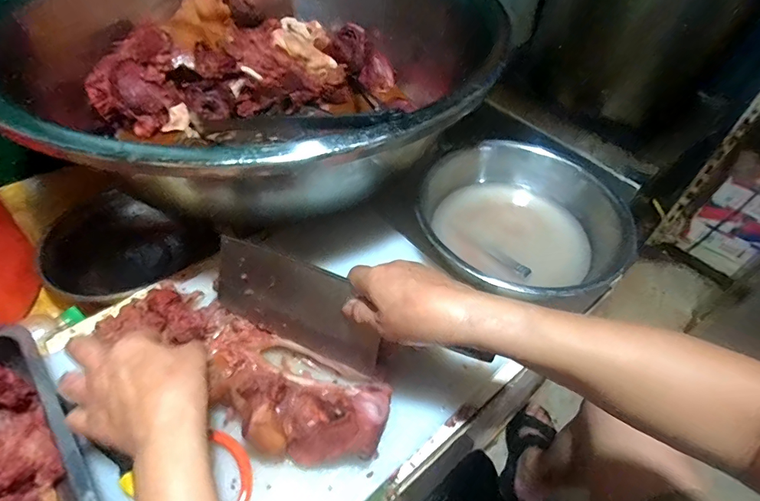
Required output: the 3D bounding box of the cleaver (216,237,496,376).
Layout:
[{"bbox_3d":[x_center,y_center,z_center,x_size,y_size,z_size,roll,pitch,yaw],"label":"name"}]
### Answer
[{"bbox_3d":[-0.040,0.068,0.433,0.273,0.097,0.026,25,30,9],"label":"cleaver"}]

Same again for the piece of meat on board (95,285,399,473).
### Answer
[{"bbox_3d":[-0.129,0.111,0.422,0.288,0.057,0.109,25,53,20],"label":"piece of meat on board"}]

